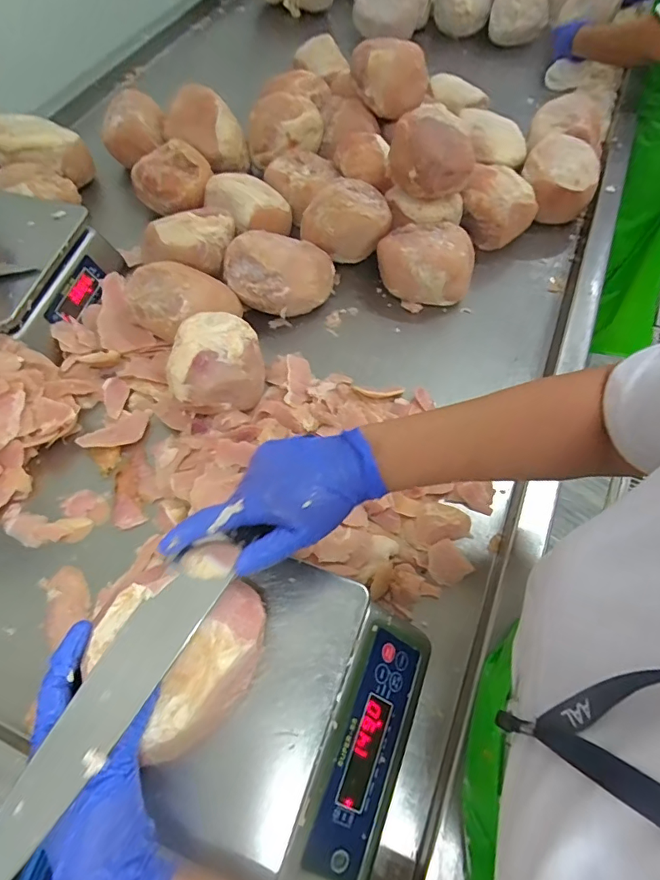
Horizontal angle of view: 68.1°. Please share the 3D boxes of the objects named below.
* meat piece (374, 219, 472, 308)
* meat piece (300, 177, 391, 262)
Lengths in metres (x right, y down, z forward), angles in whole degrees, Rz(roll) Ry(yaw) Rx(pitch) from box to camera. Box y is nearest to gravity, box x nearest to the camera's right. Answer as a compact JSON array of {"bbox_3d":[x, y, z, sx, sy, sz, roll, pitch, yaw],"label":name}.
[{"bbox_3d":[0.141,-0.267,0.725,0.143,0.081,0.099,20,62,10],"label":"meat piece"},{"bbox_3d":[0.023,-0.329,0.736,0.129,0.094,0.067,0,61,-1],"label":"meat piece"}]

